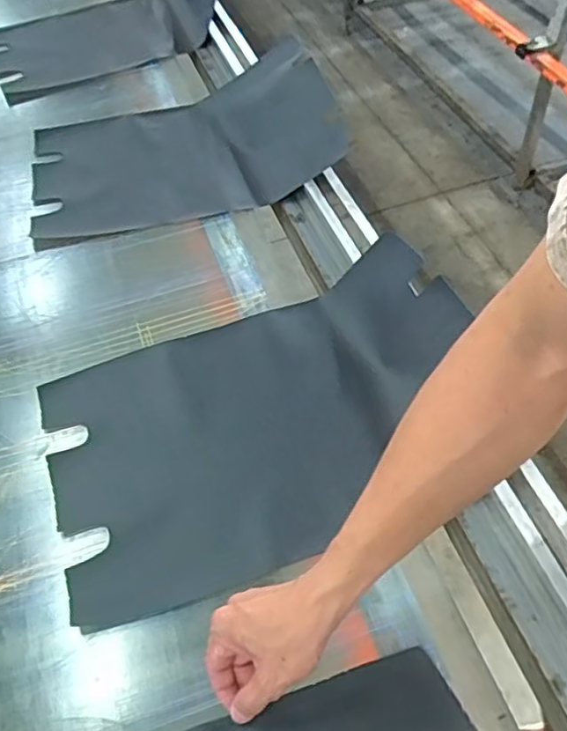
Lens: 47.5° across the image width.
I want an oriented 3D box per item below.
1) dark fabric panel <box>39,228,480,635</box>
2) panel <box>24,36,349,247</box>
[{"bbox_3d":[-0.025,0.044,0.684,0.452,0.091,0.316,-19,52,-10],"label":"dark fabric panel"},{"bbox_3d":[-0.164,-0.355,0.983,0.459,0.102,0.312,-11,51,-4],"label":"panel"}]

